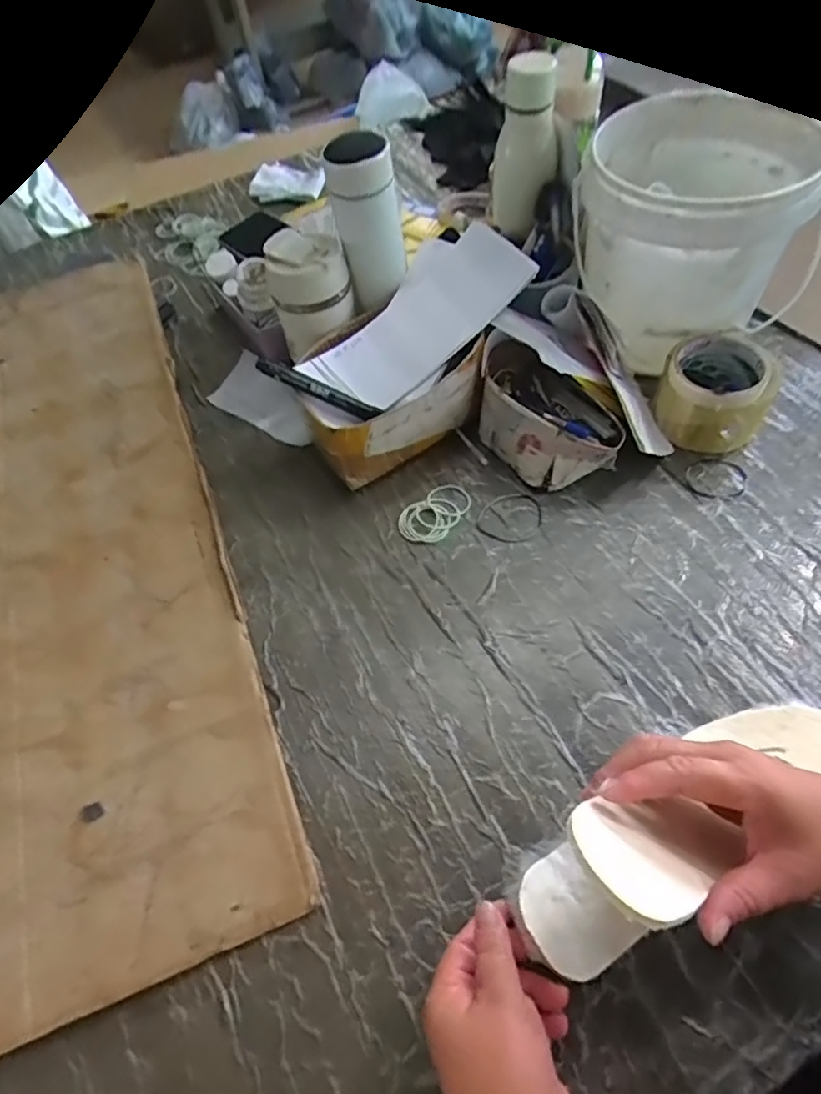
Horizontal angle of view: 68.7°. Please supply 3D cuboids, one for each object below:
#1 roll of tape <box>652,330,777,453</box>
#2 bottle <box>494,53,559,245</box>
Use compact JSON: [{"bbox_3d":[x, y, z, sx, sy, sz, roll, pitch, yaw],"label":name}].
[{"bbox_3d":[0.296,-0.151,0.588,0.099,0.086,0.097,-3,57,4],"label":"roll of tape"},{"bbox_3d":[0.114,-0.393,0.593,0.059,0.151,0.062,5,58,9],"label":"bottle"}]

